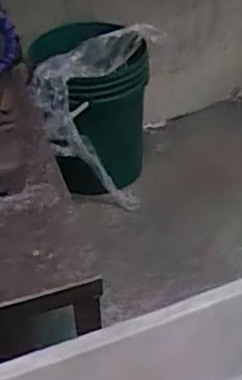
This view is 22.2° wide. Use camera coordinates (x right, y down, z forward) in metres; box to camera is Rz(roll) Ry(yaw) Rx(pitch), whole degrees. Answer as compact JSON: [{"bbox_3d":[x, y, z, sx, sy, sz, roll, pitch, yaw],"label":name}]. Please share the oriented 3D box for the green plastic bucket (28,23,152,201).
[{"bbox_3d":[-0.066,-0.211,1.569,0.261,0.372,0.260,-3,39,3],"label":"green plastic bucket"}]

